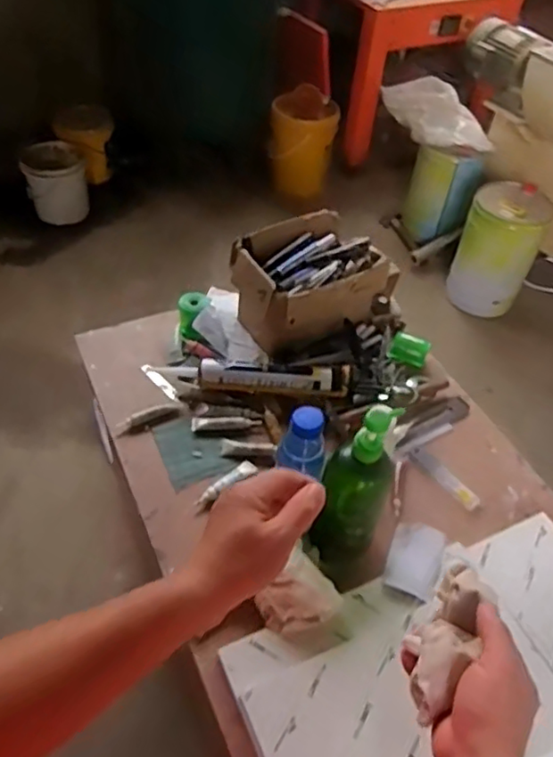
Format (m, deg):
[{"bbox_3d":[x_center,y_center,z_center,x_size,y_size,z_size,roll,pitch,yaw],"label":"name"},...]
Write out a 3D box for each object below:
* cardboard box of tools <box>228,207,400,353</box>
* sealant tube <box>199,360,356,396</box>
[{"bbox_3d":[0.076,-0.189,1.155,0.302,0.131,0.196,-26,55,-27],"label":"cardboard box of tools"},{"bbox_3d":[-0.003,-0.001,1.035,0.253,0.046,0.047,3,47,-3],"label":"sealant tube"}]

